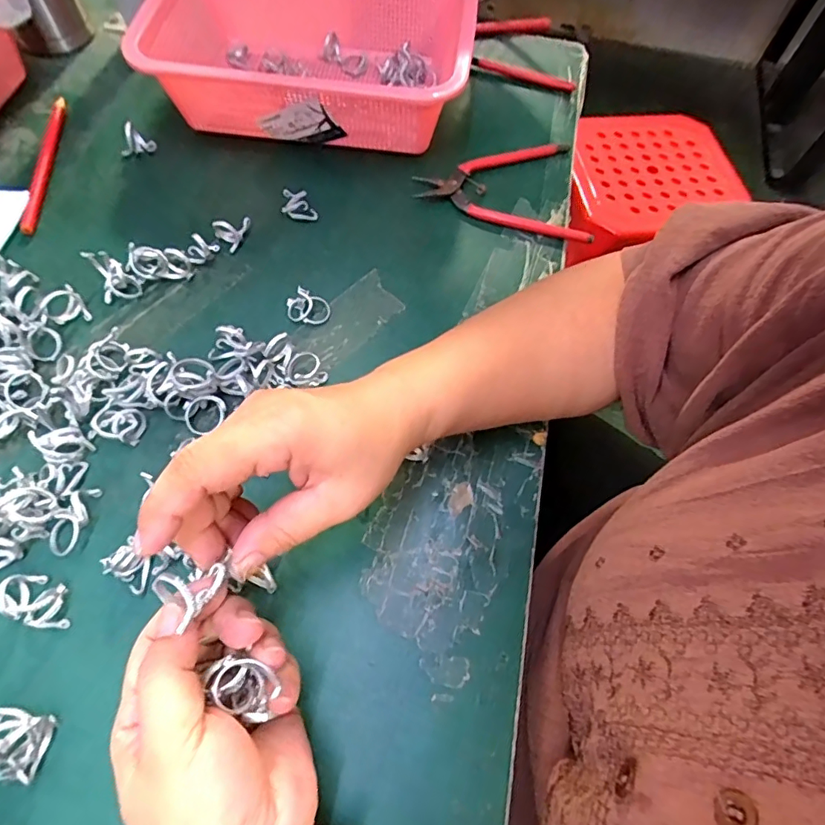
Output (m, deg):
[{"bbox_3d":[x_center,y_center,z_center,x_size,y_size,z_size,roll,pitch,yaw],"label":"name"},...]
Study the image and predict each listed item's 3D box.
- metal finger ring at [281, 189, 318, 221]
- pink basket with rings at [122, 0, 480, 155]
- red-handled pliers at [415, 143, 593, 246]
[{"bbox_3d":[-0.091,-0.166,0.401,0.027,0.021,0.014,1,63,-2],"label":"metal finger ring"},{"bbox_3d":[-0.084,-0.310,0.442,0.267,0.080,0.176,8,63,1],"label":"pink basket with rings"},{"bbox_3d":[0.085,-0.201,0.430,0.147,0.009,0.105,16,64,6],"label":"red-handled pliers"}]

